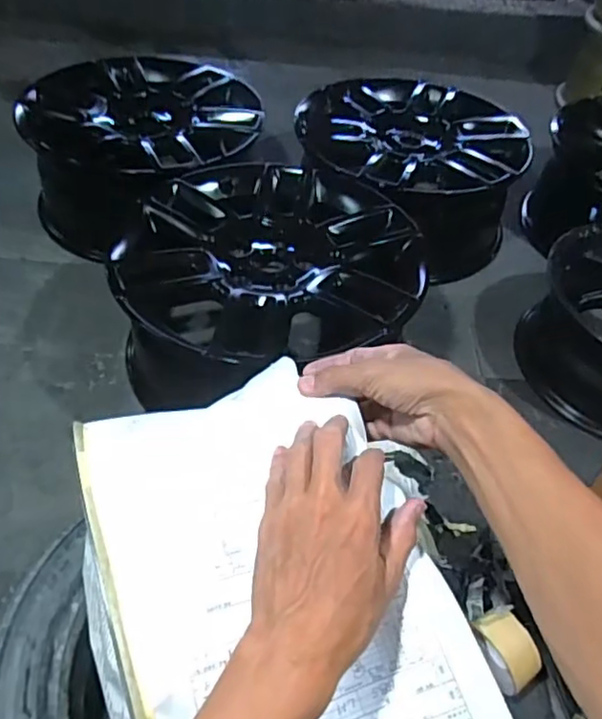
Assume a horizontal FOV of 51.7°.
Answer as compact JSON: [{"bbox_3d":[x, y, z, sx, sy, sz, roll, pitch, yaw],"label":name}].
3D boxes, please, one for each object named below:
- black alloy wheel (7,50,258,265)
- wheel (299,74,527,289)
[{"bbox_3d":[-0.337,-0.456,1.393,0.489,0.215,0.485,2,46,-2],"label":"black alloy wheel"},{"bbox_3d":[0.251,-0.450,1.457,0.514,0.226,0.465,33,53,24],"label":"wheel"}]

